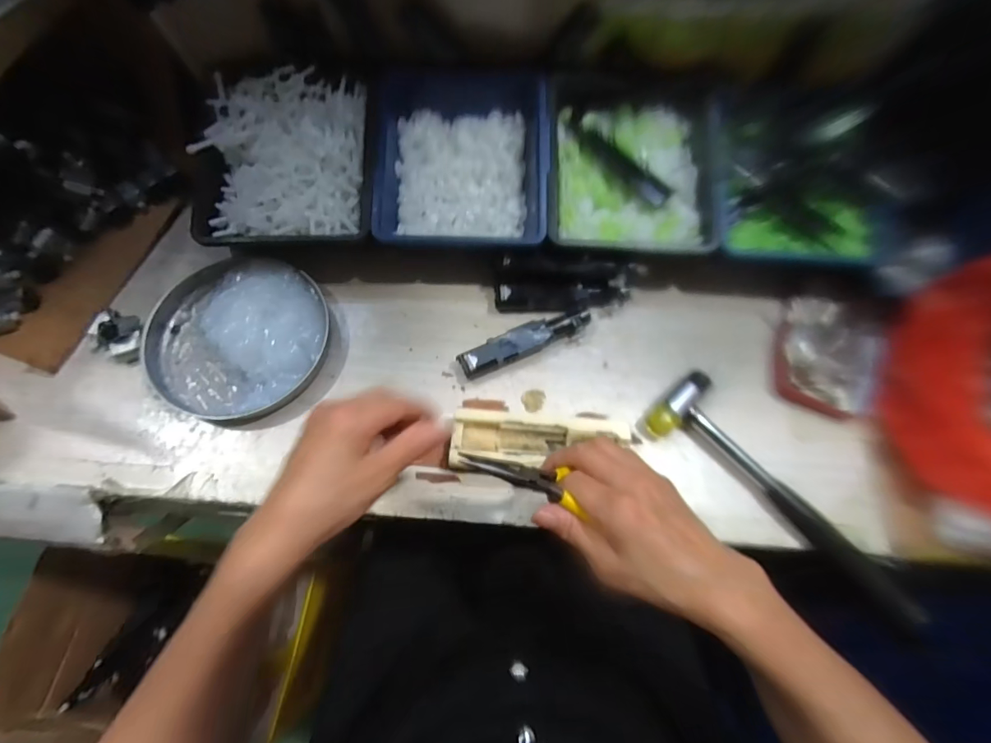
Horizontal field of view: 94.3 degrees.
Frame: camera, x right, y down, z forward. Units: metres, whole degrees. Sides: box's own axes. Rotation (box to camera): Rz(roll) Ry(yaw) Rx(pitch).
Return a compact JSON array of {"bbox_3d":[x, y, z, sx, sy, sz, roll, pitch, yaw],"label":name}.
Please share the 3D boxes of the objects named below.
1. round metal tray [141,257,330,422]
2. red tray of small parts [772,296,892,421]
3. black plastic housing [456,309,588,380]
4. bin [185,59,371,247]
[{"bbox_3d":[-0.217,-0.032,0.384,0.143,0.025,0.139,1,70,-2],"label":"round metal tray"},{"bbox_3d":[0.293,-0.018,0.401,0.082,0.023,0.109,17,70,4],"label":"red tray of small parts"},{"bbox_3d":[0.026,-0.025,0.395,0.117,0.021,0.025,-24,73,-11],"label":"black plastic housing"},{"bbox_3d":[-0.178,-0.180,0.397,0.145,0.058,0.146,-1,70,-3],"label":"bin"}]

